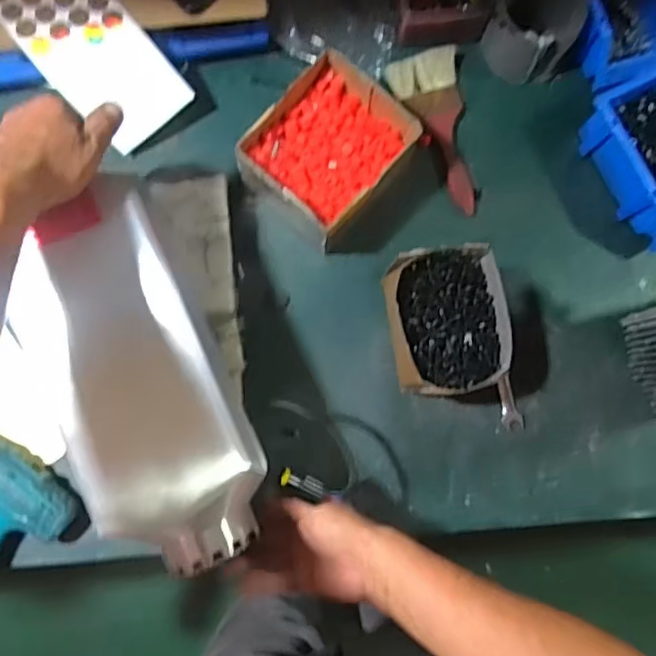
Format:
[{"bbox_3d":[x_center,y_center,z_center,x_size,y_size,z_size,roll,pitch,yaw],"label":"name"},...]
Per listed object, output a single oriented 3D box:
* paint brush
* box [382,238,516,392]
[{"bbox_3d":[0.133,-0.231,0.717,0.080,0.028,0.191,-15,83,-4],"label":"paint brush"},{"bbox_3d":[0.128,-0.004,0.657,0.111,0.088,0.144,-10,83,-4],"label":"box"}]

